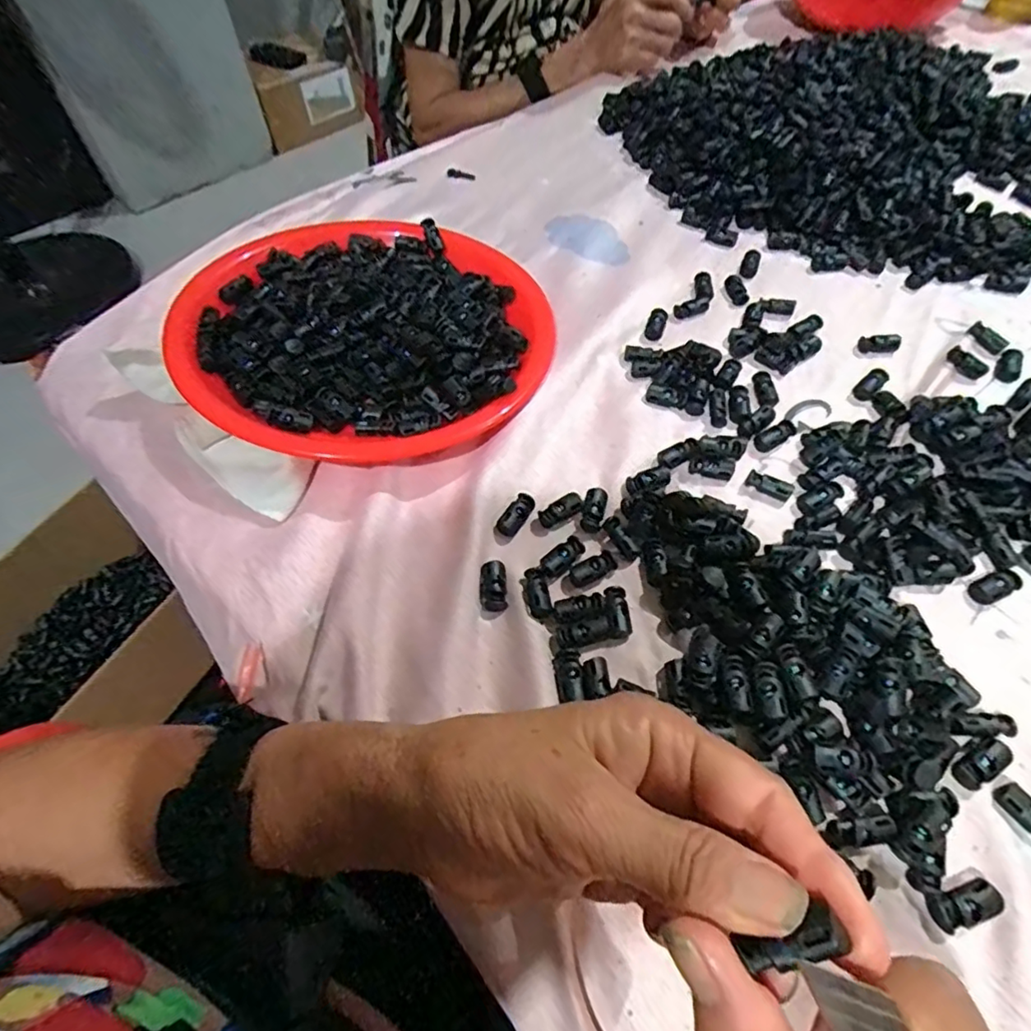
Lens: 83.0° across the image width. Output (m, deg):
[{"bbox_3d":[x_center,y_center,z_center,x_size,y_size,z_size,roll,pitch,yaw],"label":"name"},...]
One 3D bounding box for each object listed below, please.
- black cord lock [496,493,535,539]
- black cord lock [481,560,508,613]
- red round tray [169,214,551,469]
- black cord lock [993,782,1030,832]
[{"bbox_3d":[0.001,-0.001,0.352,0.012,0.006,0.028,31,64,20],"label":"black cord lock"},{"bbox_3d":[-0.012,0.038,0.326,0.014,0.007,0.027,-4,57,0],"label":"black cord lock"},{"bbox_3d":[-0.105,-0.145,0.435,0.251,0.053,0.270,-1,57,2],"label":"red round tray"},{"bbox_3d":[0.232,0.134,0.261,0.014,0.005,0.028,-30,61,-16],"label":"black cord lock"}]

